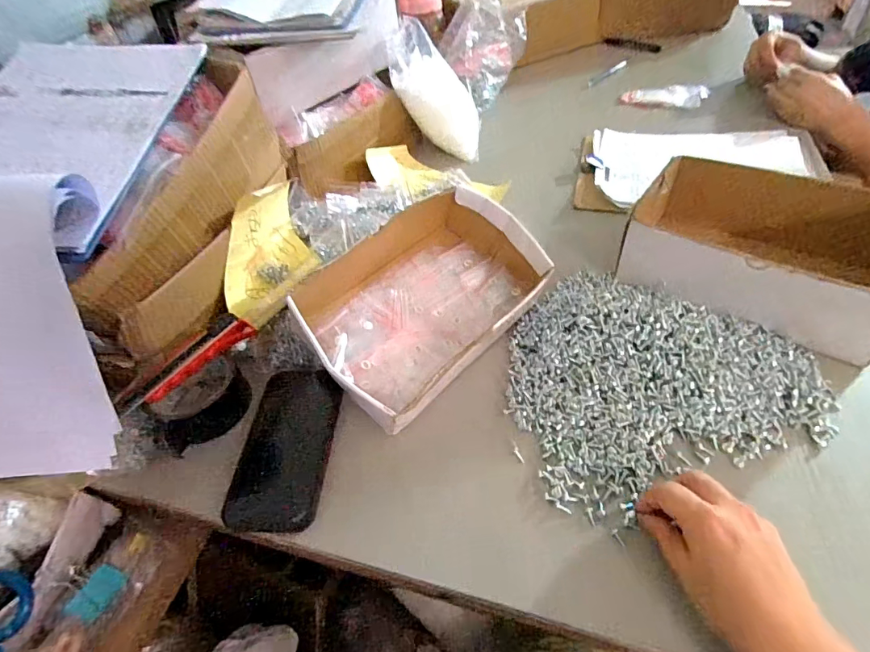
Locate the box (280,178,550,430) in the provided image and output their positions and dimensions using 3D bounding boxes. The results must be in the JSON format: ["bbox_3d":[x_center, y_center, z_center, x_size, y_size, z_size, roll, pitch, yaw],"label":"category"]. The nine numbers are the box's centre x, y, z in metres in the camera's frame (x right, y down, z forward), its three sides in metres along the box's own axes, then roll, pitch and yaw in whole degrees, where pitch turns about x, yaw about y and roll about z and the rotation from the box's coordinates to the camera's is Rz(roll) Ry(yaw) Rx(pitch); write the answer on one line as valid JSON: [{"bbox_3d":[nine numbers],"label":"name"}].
[{"bbox_3d":[-0.007,-0.027,0.477,0.259,0.095,0.165,-39,55,-25],"label":"box"}]

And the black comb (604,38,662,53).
[{"bbox_3d":[0.478,-0.678,1.089,0.139,0.019,0.009,6,48,-5],"label":"black comb"}]

